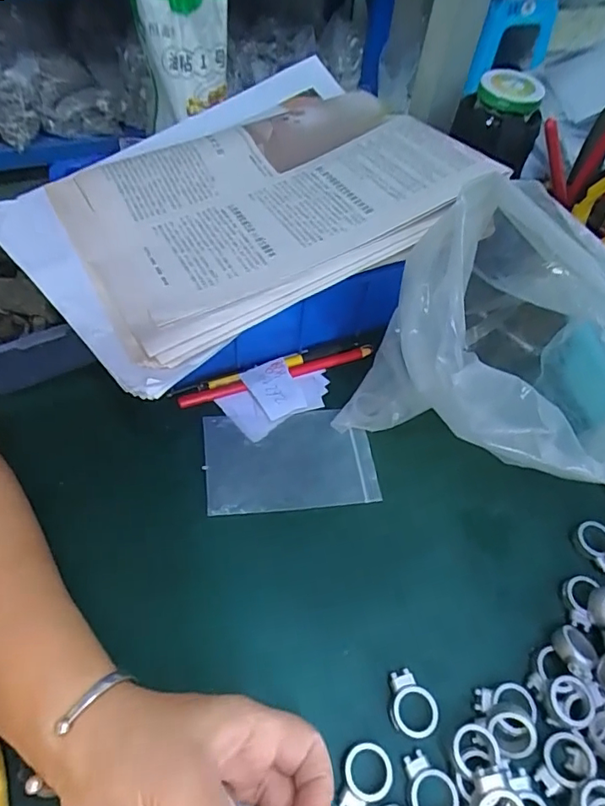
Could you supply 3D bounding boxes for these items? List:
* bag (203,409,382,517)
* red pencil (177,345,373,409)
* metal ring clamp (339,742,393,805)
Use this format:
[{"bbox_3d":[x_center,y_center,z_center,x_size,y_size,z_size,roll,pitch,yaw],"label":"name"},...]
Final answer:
[{"bbox_3d":[-0.010,0.042,0.381,0.123,0.005,0.077,-4,58,-7],"label":"bag"},{"bbox_3d":[-0.019,-0.023,0.417,0.165,0.010,0.010,-15,58,-15],"label":"red pencil"},{"bbox_3d":[0.033,0.200,0.271,0.025,0.004,0.034,30,58,14],"label":"metal ring clamp"}]

